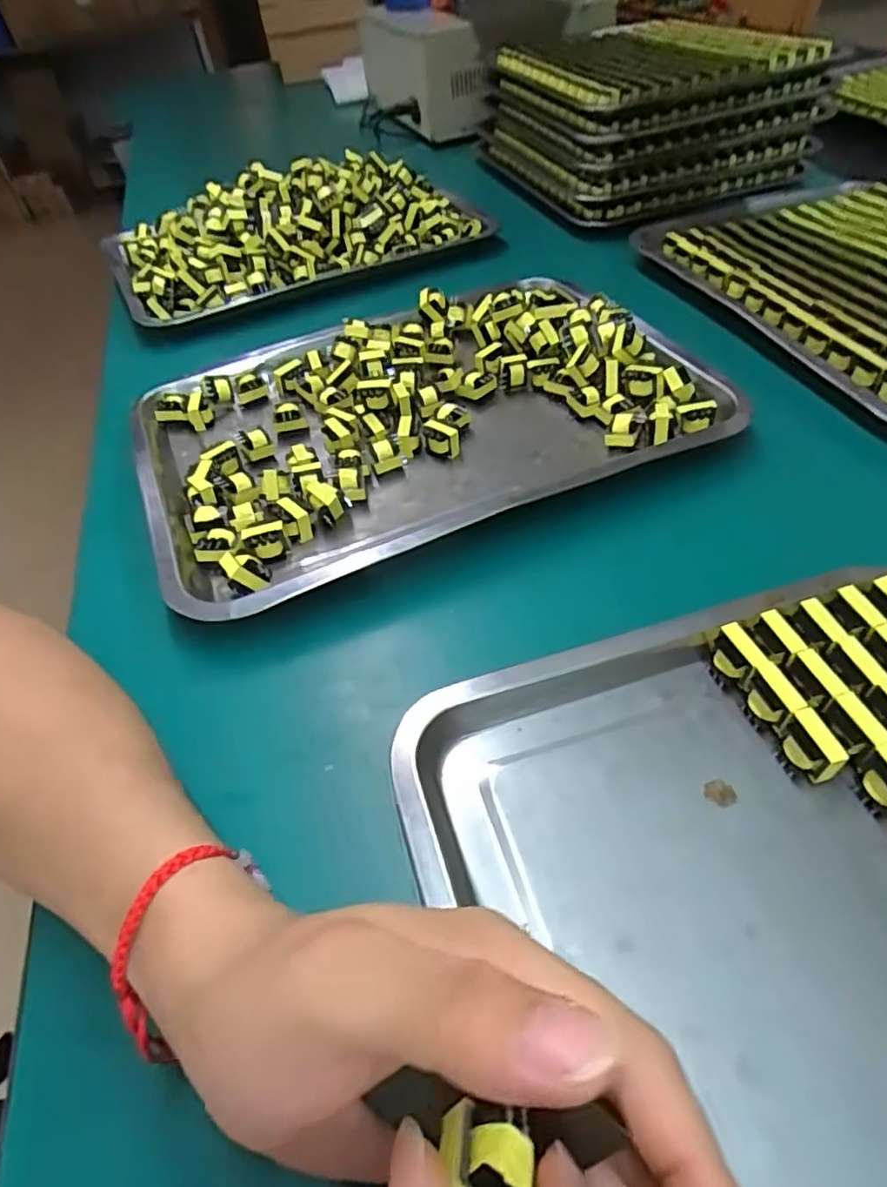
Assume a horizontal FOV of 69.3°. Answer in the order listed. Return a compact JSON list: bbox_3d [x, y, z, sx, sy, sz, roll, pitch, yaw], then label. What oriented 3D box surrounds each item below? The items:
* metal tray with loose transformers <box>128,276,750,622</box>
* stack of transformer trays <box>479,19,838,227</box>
[{"bbox_3d":[-0.023,-0.133,0.452,0.374,0.036,0.279,-22,49,-12],"label":"metal tray with loose transformers"},{"bbox_3d":[0.227,-0.587,0.787,0.269,0.133,0.365,-15,48,-6],"label":"stack of transformer trays"}]

